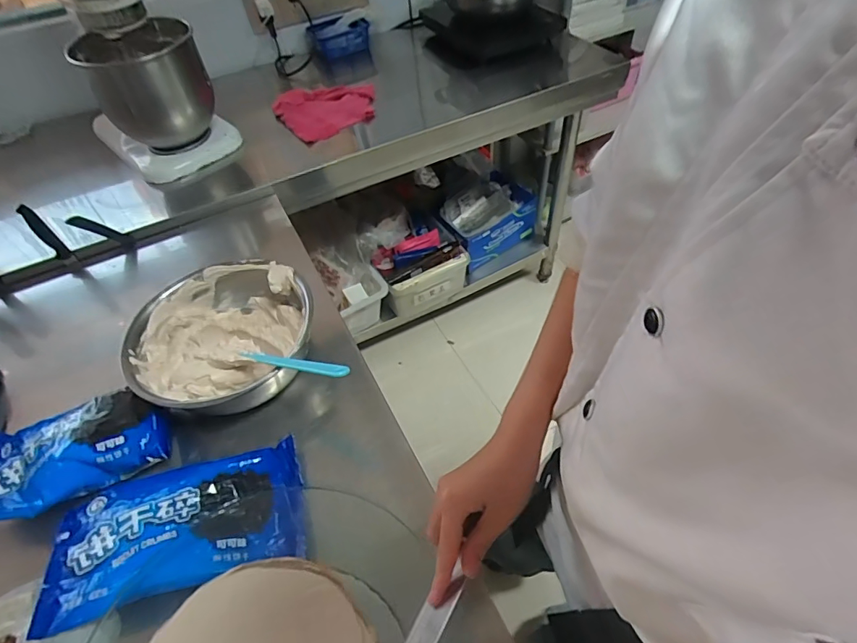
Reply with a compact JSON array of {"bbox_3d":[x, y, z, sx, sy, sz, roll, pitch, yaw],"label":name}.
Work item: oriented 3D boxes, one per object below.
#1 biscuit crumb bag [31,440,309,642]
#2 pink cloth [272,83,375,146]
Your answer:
[{"bbox_3d":[-0.265,0.215,0.496,0.252,0.033,0.137,-16,50,-7],"label":"biscuit crumb bag"},{"bbox_3d":[-0.246,-0.489,1.099,0.237,0.038,0.263,-7,50,0],"label":"pink cloth"}]

